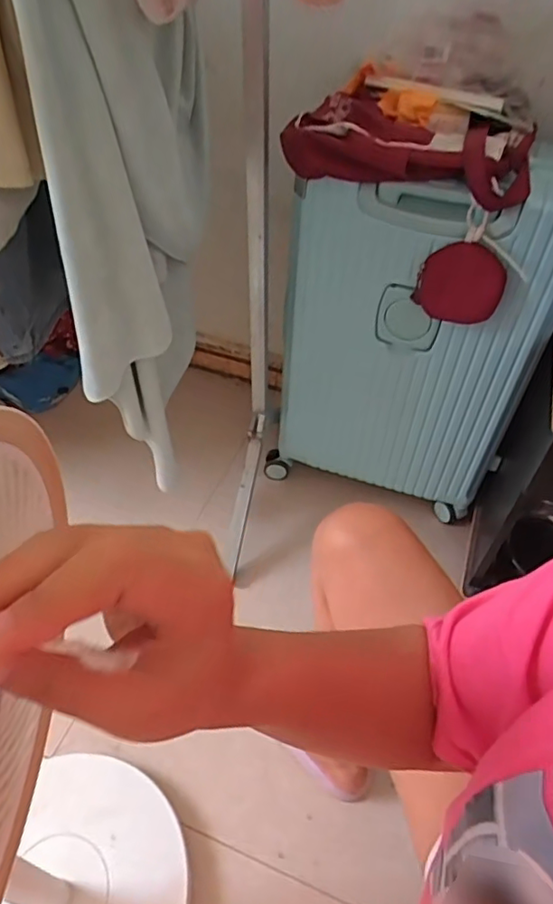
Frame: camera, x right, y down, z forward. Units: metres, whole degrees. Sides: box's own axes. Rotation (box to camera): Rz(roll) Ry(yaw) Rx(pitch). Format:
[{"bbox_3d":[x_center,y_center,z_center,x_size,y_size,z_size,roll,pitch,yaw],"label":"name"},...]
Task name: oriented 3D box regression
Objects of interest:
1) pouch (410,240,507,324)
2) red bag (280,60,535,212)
[{"bbox_3d":[0.260,-0.239,0.796,0.114,0.117,0.023,17,49,13],"label":"pouch"},{"bbox_3d":[0.183,-0.429,0.763,0.325,0.085,0.201,14,48,11],"label":"red bag"}]

